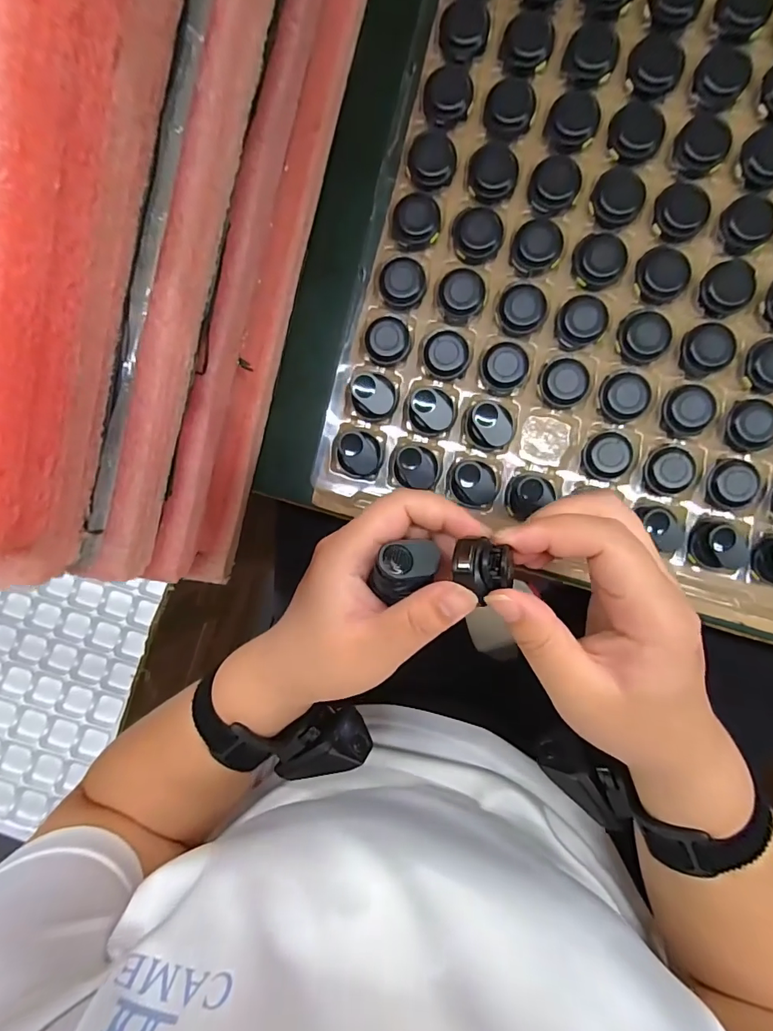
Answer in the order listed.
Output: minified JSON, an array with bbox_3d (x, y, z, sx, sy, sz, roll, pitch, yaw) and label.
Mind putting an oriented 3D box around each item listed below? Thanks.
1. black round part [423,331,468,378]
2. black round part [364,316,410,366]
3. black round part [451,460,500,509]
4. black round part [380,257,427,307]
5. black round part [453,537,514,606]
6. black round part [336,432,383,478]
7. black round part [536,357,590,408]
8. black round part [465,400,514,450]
[{"bbox_3d":[0.037,-0.101,0.281,0.027,0.004,0.027,0,94,5],"label":"black round part"},{"bbox_3d":[0.000,-0.110,0.282,0.027,0.007,0.026,0,94,5],"label":"black round part"},{"bbox_3d":[0.055,-0.020,0.279,0.029,0.015,0.029,-15,92,6],"label":"black round part"},{"bbox_3d":[0.010,-0.146,0.279,0.028,0.005,0.027,0,94,5],"label":"black round part"},{"bbox_3d":[0.040,0.023,0.190,0.023,0.017,0.023,4,101,20],"label":"black round part"},{"bbox_3d":[-0.017,-0.039,0.283,0.025,0.014,0.027,0,94,5],"label":"black round part"},{"bbox_3d":[0.109,-0.081,0.274,0.030,0.005,0.029,0,94,5],"label":"black round part"},{"bbox_3d":[0.064,-0.055,0.276,0.029,0.014,0.028,0,94,5],"label":"black round part"}]

